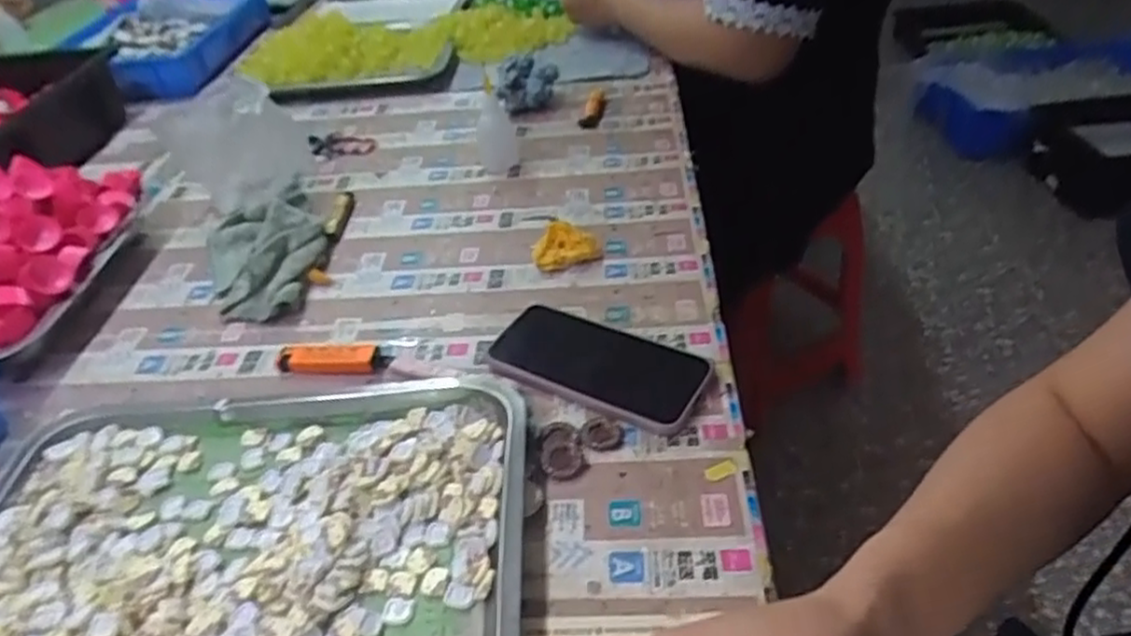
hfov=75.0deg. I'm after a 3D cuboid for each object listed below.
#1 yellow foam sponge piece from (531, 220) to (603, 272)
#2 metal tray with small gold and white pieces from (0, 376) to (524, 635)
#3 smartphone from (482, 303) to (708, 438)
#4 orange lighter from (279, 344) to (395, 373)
[{"bbox_3d":[-0.002,-0.063,0.634,0.054,0.025,0.038,-19,41,-14],"label":"yellow foam sponge piece"},{"bbox_3d":[-0.215,0.143,0.434,0.374,0.023,0.259,-4,40,3],"label":"metal tray with small gold and white pieces"},{"bbox_3d":[0.024,0.032,0.533,0.153,0.015,0.079,16,45,25],"label":"smartphone"},{"bbox_3d":[-0.181,0.032,0.567,0.088,0.013,0.024,1,41,9],"label":"orange lighter"}]

